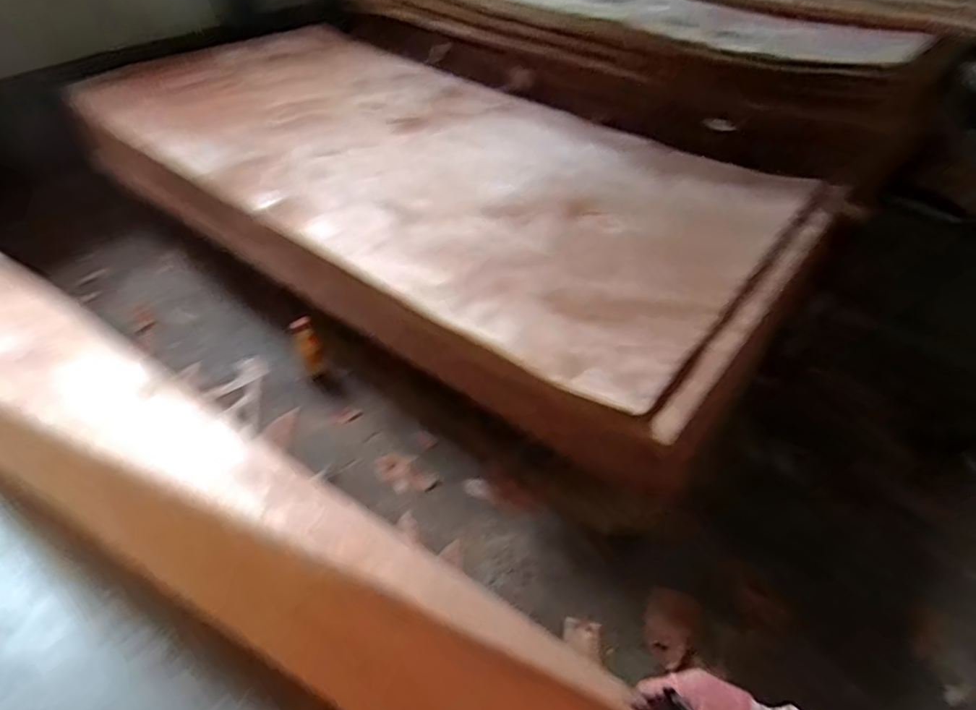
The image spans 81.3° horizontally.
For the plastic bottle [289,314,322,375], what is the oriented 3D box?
[{"bbox_3d":[-0.534,-0.030,1.687,0.067,0.051,0.172,-18,82,-20],"label":"plastic bottle"}]

